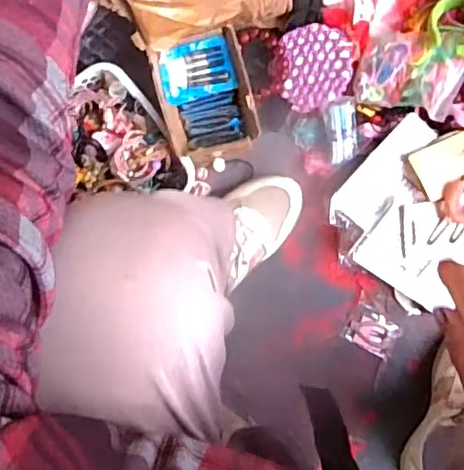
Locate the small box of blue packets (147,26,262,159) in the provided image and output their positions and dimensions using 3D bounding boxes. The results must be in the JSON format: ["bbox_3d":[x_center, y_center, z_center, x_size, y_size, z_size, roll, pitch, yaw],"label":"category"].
[{"bbox_3d":[-0.025,-0.164,0.703,0.101,0.106,0.135,-13,94,7],"label":"small box of blue packets"}]

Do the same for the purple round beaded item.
[{"bbox_3d":[0.103,-0.202,0.702,0.078,0.028,0.097,1,95,6],"label":"purple round beaded item"}]

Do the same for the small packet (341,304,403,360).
[{"bbox_3d":[0.187,0.129,0.775,0.065,0.015,0.052,29,97,2],"label":"small packet"}]

